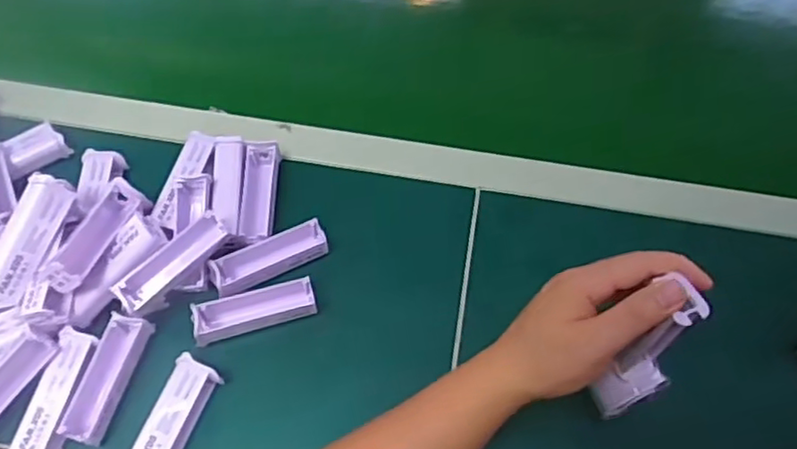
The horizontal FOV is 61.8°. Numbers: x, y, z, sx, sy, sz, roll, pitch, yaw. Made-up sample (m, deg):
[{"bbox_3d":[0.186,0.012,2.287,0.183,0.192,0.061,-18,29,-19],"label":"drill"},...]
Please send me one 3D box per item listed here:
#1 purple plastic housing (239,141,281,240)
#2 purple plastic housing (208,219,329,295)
[{"bbox_3d":[-0.127,-0.026,0.603,0.032,0.029,0.097,1,61,0],"label":"purple plastic housing"},{"bbox_3d":[-0.110,0.026,0.566,0.099,0.016,0.029,-22,64,-13],"label":"purple plastic housing"}]

